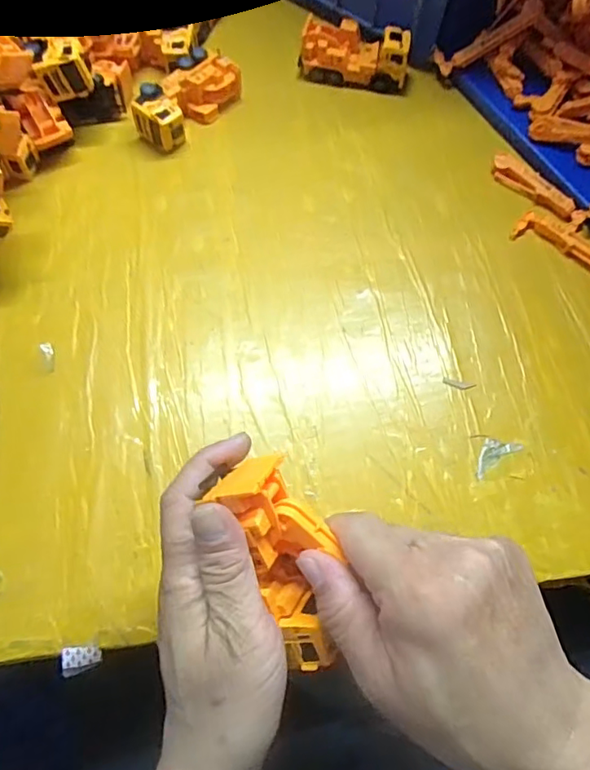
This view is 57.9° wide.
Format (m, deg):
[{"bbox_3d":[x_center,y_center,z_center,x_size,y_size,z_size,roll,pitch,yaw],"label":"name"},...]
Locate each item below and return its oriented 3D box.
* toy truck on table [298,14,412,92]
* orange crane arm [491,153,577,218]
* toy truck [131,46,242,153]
[{"bbox_3d":[0.057,-0.322,0.516,0.102,0.037,0.043,4,67,0],"label":"toy truck on table"},{"bbox_3d":[0.216,-0.181,0.484,0.084,0.012,0.022,42,72,14],"label":"orange crane arm"},{"bbox_3d":[-0.100,-0.262,0.491,0.043,0.039,0.101,38,71,13],"label":"toy truck"}]

